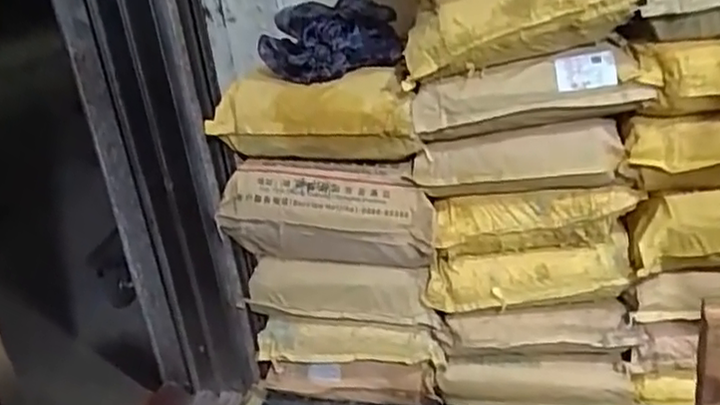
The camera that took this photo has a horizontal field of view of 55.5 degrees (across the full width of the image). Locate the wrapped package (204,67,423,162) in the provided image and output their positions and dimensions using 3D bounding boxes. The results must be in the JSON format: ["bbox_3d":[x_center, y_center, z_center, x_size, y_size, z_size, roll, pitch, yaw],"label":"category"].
[{"bbox_3d":[-0.098,-0.171,1.421,0.429,0.163,0.114,-3,23,10],"label":"wrapped package"}]

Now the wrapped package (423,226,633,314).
[{"bbox_3d":[0.332,0.145,1.393,0.396,0.126,0.090,-3,23,12],"label":"wrapped package"}]

